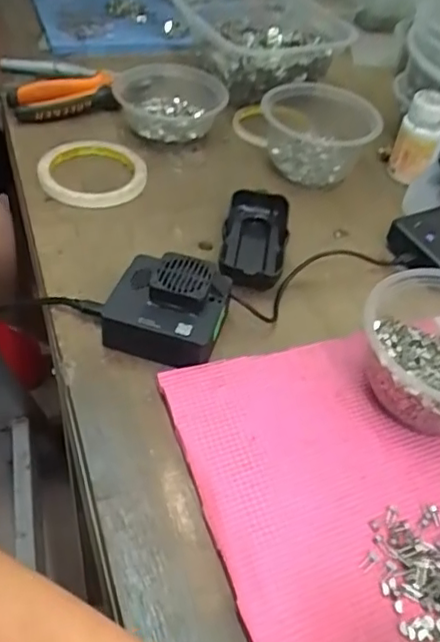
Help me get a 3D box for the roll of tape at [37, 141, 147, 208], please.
[{"bbox_3d":[-0.119,-0.142,0.579,0.094,0.015,0.092,5,46,-5],"label":"roll of tape"}]

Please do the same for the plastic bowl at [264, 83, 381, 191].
[{"bbox_3d":[0.098,-0.190,0.619,0.117,0.052,0.094,14,46,4],"label":"plastic bowl"}]

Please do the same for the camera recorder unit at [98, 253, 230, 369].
[{"bbox_3d":[-0.037,-0.009,0.441,0.078,0.045,0.069,19,47,9],"label":"camera recorder unit"}]

